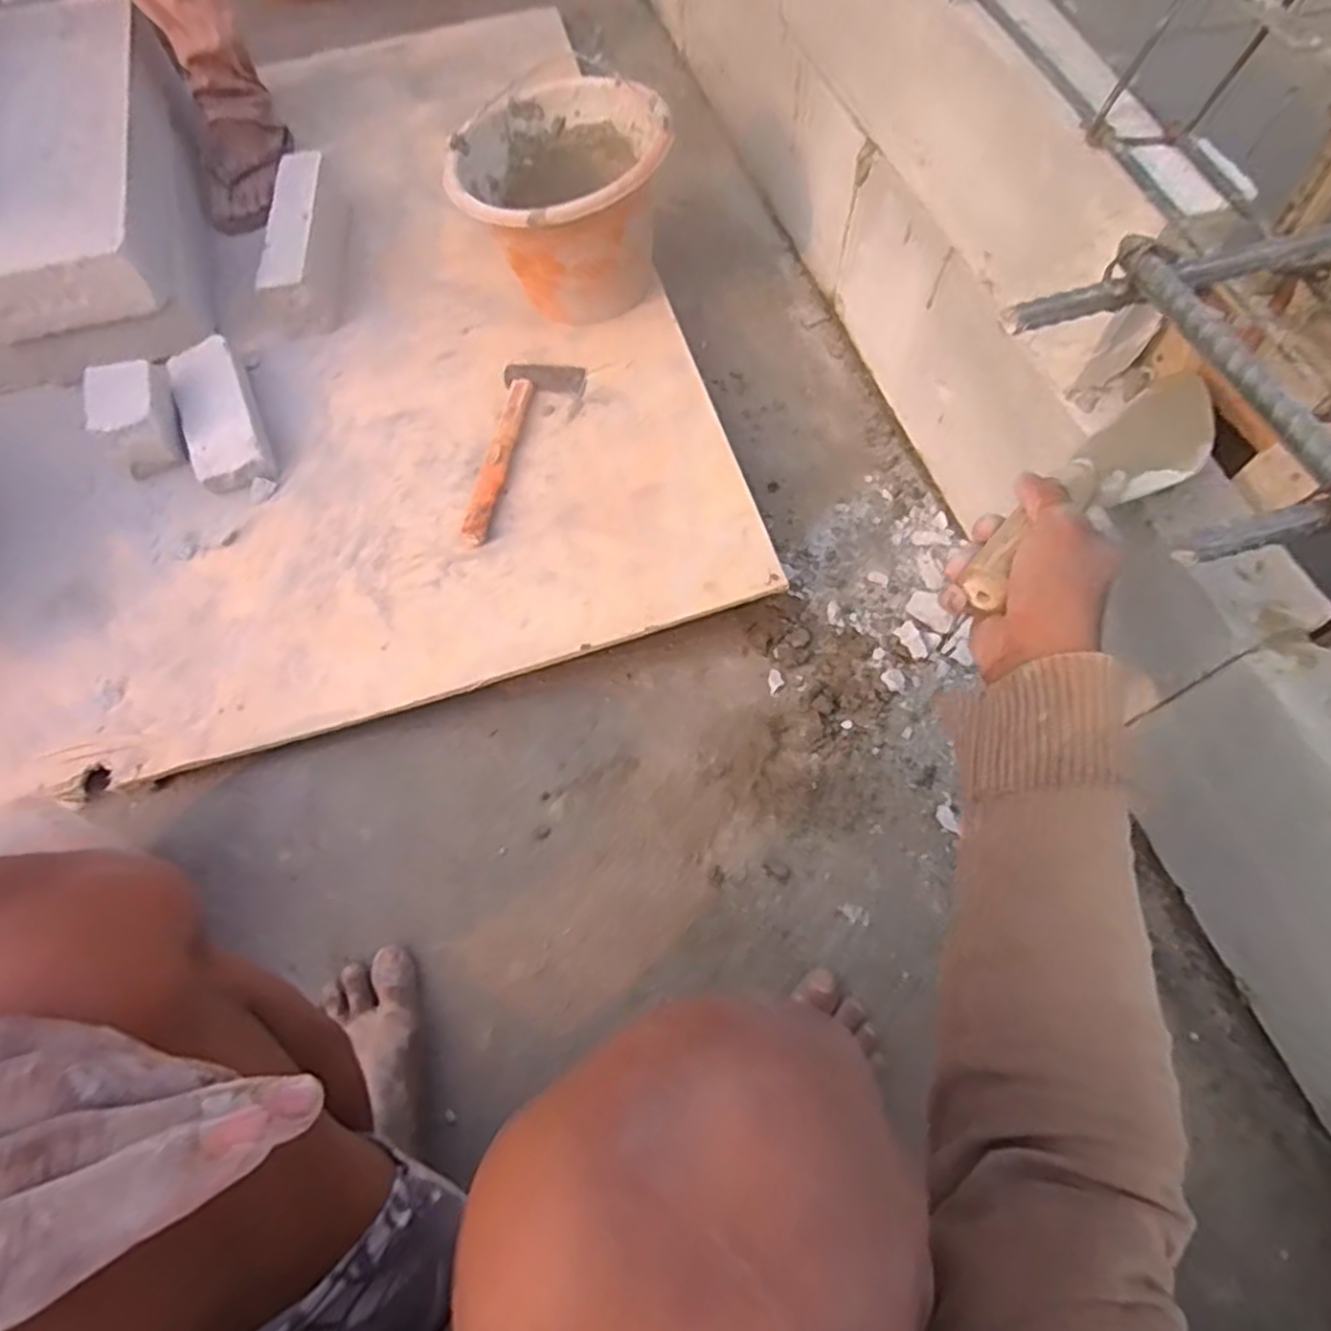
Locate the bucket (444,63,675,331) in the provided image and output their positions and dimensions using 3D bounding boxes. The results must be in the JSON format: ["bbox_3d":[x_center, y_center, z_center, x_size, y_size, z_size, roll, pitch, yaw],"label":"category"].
[{"bbox_3d":[-0.112,-0.522,0.848,0.231,0.191,0.225,0,65,1],"label":"bucket"}]

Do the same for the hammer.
[{"bbox_3d":[-0.153,-0.239,0.806,0.088,0.034,0.251,6,65,4],"label":"hammer"}]

